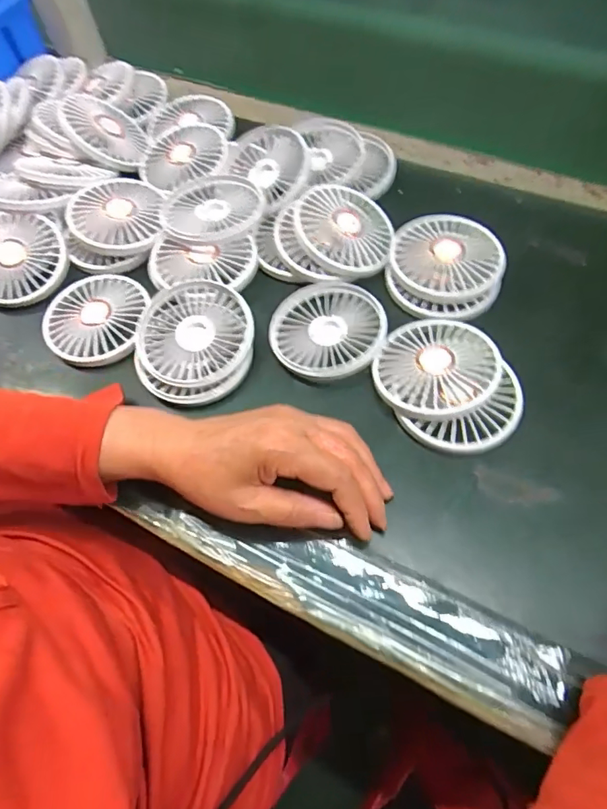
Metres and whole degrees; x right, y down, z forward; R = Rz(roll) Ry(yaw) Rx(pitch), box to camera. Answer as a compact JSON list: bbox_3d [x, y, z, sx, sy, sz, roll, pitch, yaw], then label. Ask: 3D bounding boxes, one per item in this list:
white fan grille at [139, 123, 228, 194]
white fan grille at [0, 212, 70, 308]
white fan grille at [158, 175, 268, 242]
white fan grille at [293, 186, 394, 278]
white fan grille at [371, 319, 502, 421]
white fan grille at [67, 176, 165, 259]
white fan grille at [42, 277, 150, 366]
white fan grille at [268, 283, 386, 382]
[{"bbox_3d":[-0.117,-0.240,0.479,0.096,0.010,0.096,-2,61,3],"label":"white fan grille"},{"bbox_3d":[-0.253,-0.127,0.436,0.088,0.009,0.083,0,81,-3],"label":"white fan grille"},{"bbox_3d":[-0.077,-0.169,0.434,0.086,0.011,0.086,-32,64,-13],"label":"white fan grille"},{"bbox_3d":[0.033,-0.147,0.419,0.081,0.017,0.084,10,66,-12],"label":"white fan grille"},{"bbox_3d":[0.095,-0.028,0.362,0.083,0.019,0.085,-2,61,3],"label":"white fan grille"},{"bbox_3d":[-0.161,-0.169,0.433,0.083,0.012,0.080,-38,65,-16],"label":"white fan grille"},{"bbox_3d":[-0.170,-0.071,0.414,0.085,0.014,0.082,-2,61,3],"label":"white fan grille"},{"bbox_3d":[0.019,-0.058,0.394,0.088,0.014,0.087,-2,61,3],"label":"white fan grille"}]

